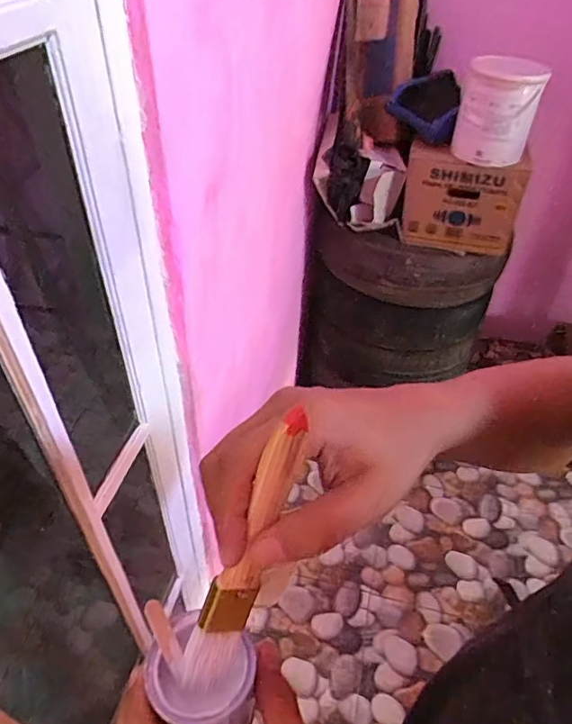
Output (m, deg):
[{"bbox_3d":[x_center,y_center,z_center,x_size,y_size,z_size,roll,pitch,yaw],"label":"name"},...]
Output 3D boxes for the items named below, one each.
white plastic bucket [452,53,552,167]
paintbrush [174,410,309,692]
[{"bbox_3d":[0.512,-0.612,1.261,0.173,0.209,0.195,12,45,10],"label":"white plastic bucket"},{"bbox_3d":[-0.020,0.097,0.246,0.019,0.160,0.018,28,19,25],"label":"paintbrush"}]

